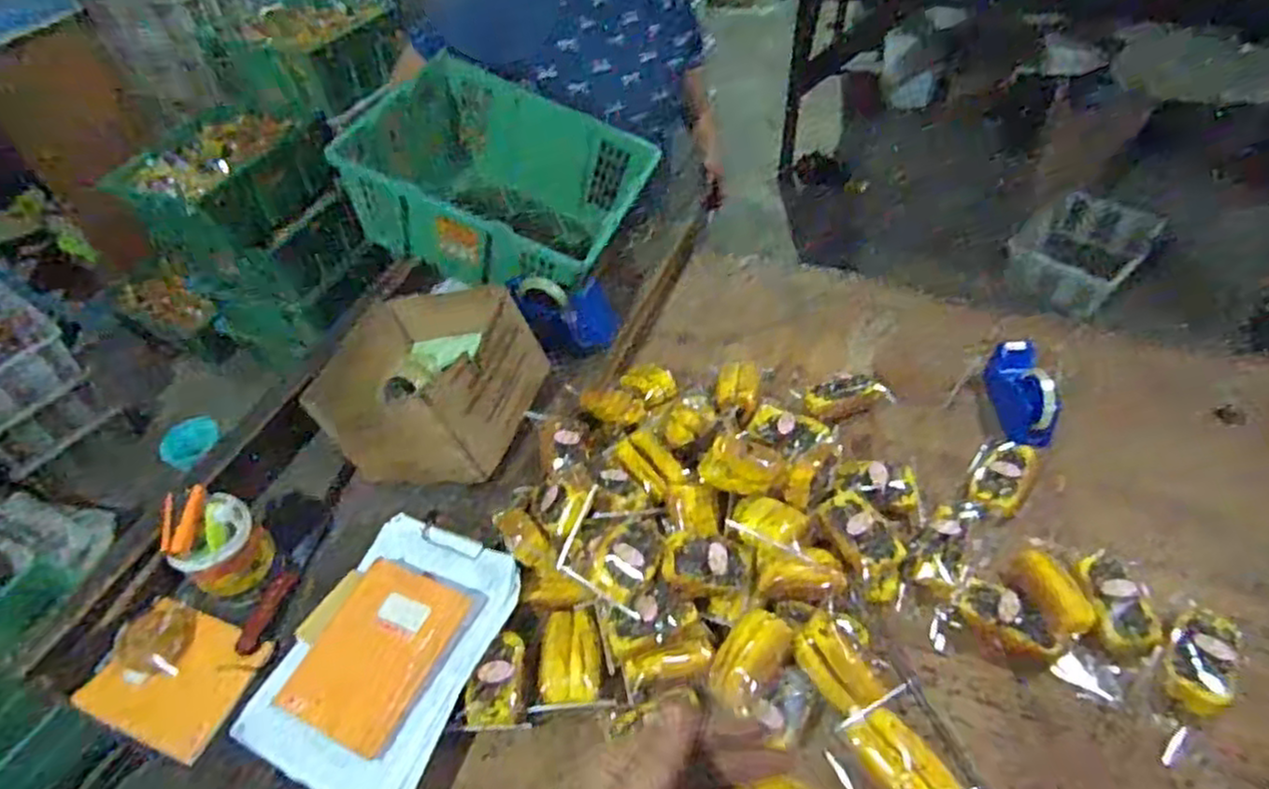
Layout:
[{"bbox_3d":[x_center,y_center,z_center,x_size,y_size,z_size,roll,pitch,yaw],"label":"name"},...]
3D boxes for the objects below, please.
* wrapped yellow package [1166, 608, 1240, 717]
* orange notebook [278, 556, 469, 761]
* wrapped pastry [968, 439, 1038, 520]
[{"bbox_3d":[0.678,0.319,0.863,0.071,0.031,0.125,27,55,26],"label":"wrapped yellow package"},{"bbox_3d":[-0.320,0.319,0.907,0.144,0.012,0.209,25,60,10],"label":"orange notebook"},{"bbox_3d":[0.541,0.113,1.062,0.080,0.029,0.137,25,55,25],"label":"wrapped pastry"}]

